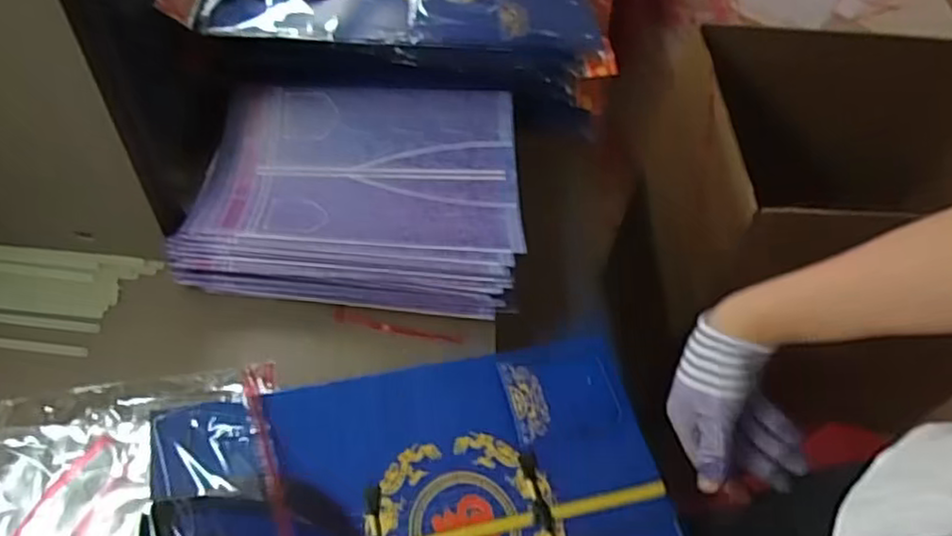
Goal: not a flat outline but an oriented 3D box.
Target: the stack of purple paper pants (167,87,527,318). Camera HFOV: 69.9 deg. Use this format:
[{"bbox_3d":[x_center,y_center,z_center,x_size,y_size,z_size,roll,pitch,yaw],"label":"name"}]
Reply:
[{"bbox_3d":[-0.108,-0.071,0.654,0.292,0.063,0.236,4,53,-2],"label":"stack of purple paper pants"}]

